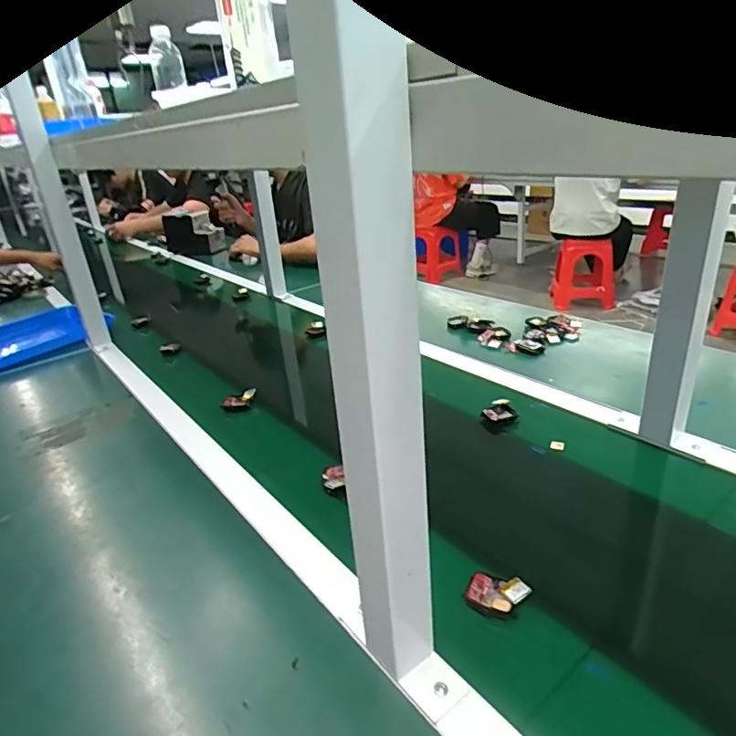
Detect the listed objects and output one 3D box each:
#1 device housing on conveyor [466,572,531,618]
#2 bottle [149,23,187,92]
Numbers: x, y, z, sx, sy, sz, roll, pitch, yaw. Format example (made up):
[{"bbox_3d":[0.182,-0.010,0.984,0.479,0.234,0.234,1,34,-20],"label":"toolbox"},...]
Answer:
[{"bbox_3d":[0.113,0.197,0.455,0.049,0.020,0.030,11,27,32],"label":"device housing on conveyor"},{"bbox_3d":[-0.470,-0.721,1.206,0.073,0.140,0.067,-9,23,-11],"label":"bottle"}]

